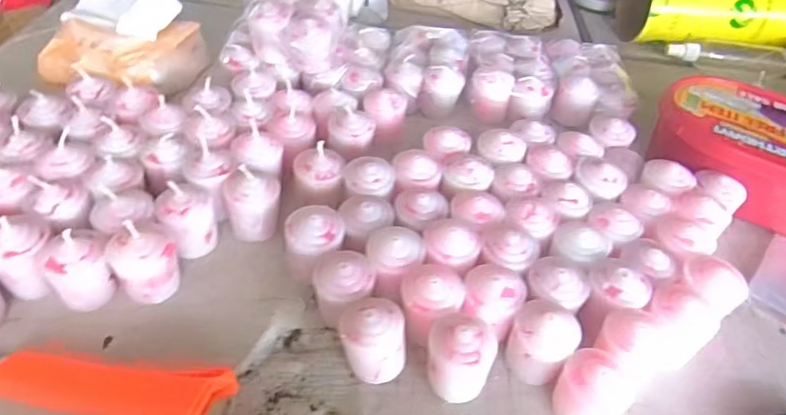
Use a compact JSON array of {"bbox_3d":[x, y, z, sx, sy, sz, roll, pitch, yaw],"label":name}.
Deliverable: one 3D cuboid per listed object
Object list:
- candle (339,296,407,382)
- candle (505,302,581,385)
[{"bbox_3d":[-0.012,0.080,0.320,0.037,0.045,0.038,4,44,-4],"label":"candle"},{"bbox_3d":[0.089,0.083,0.321,0.038,0.040,0.045,24,51,16],"label":"candle"}]

